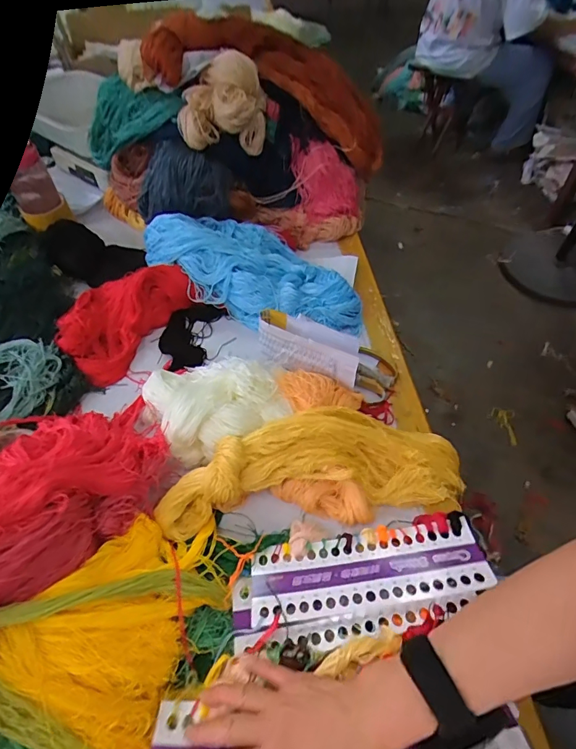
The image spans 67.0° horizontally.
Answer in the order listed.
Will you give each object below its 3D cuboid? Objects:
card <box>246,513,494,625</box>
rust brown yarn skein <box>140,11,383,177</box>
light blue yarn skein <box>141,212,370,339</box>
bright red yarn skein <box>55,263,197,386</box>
[{"bbox_3d":[0.082,0.202,0.459,0.236,0.008,0.083,-10,32,1],"label":"card"},{"bbox_3d":[-0.011,-0.537,0.814,0.479,0.119,0.171,9,50,-26],"label":"rust brown yarn skein"},{"bbox_3d":[-0.049,-0.187,0.722,0.384,0.098,0.186,24,56,17],"label":"light blue yarn skein"},{"bbox_3d":[-0.269,-0.103,0.688,0.153,0.074,0.208,32,59,22],"label":"bright red yarn skein"}]

